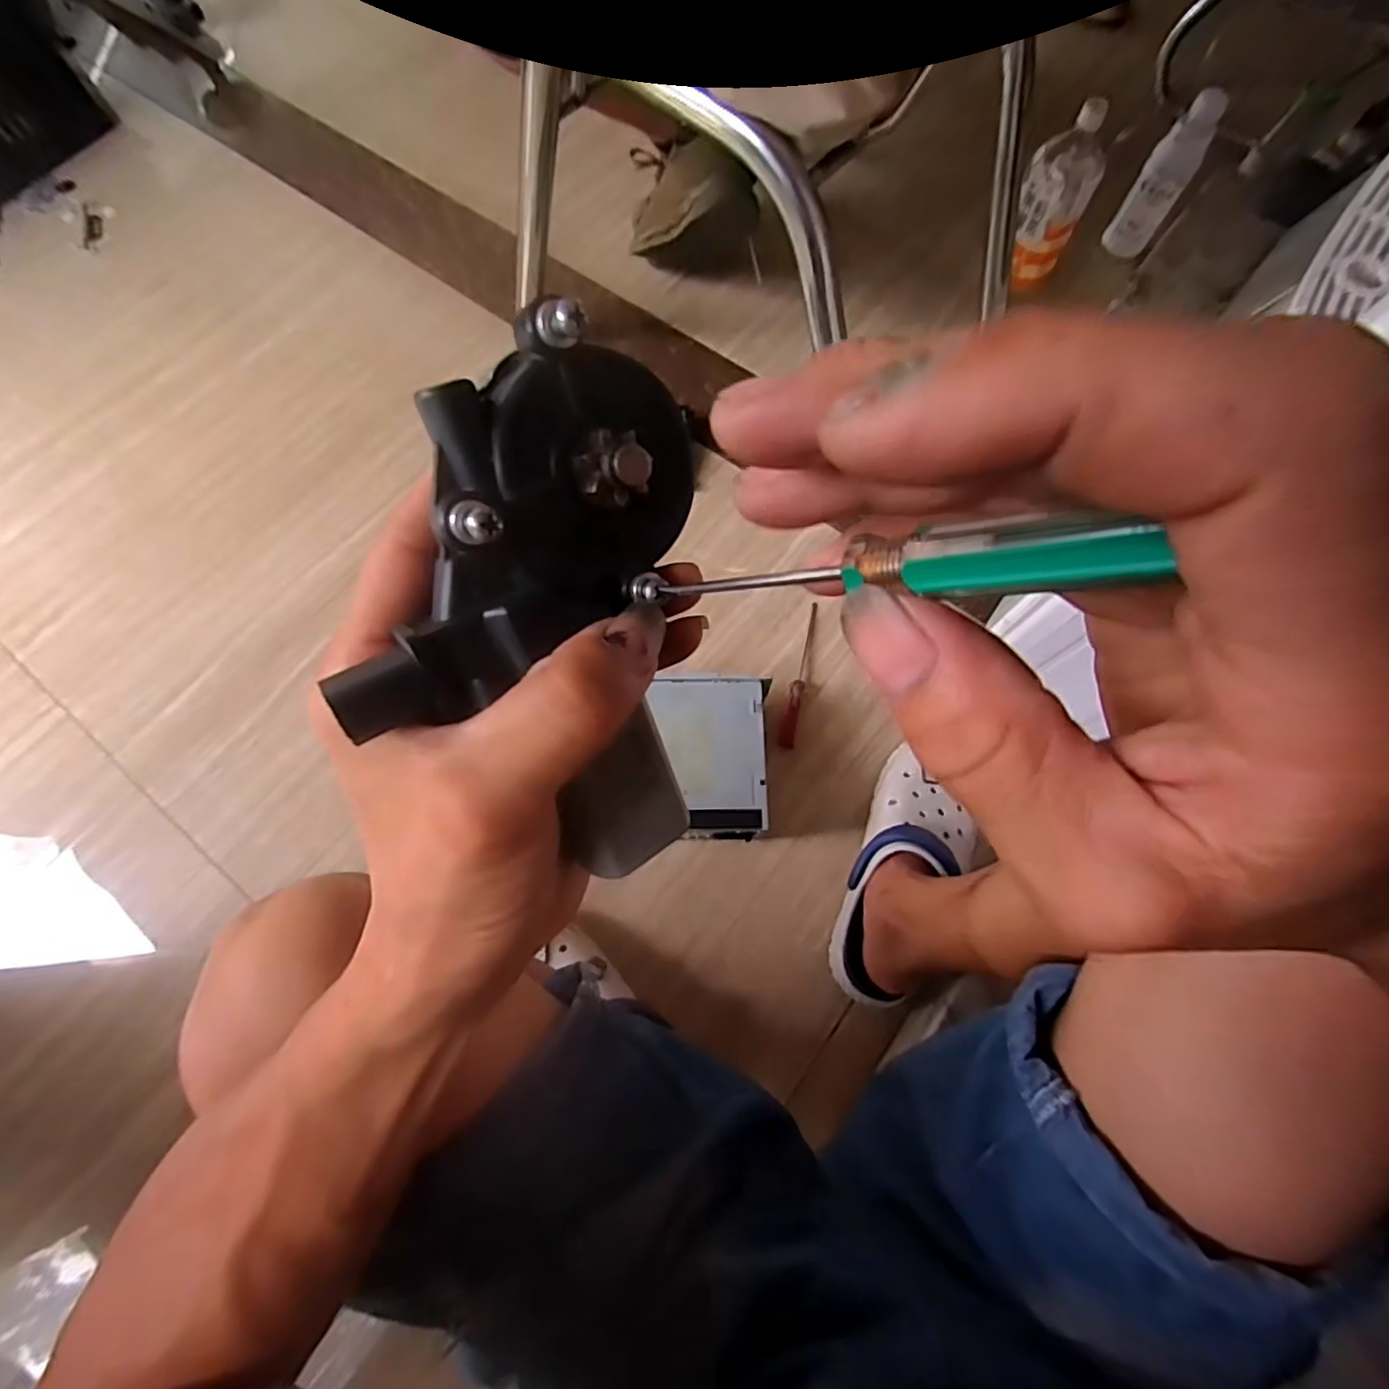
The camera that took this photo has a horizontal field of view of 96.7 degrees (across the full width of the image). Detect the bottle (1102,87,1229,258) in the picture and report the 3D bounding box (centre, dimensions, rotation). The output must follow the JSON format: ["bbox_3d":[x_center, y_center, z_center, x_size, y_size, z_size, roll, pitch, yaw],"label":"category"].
[{"bbox_3d":[0.607,-0.666,0.804,0.059,0.166,0.050,31,74,10],"label":"bottle"}]

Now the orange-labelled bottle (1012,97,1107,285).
[{"bbox_3d":[0.462,-0.640,0.804,0.076,0.198,0.072,-6,52,-4],"label":"orange-labelled bottle"}]

